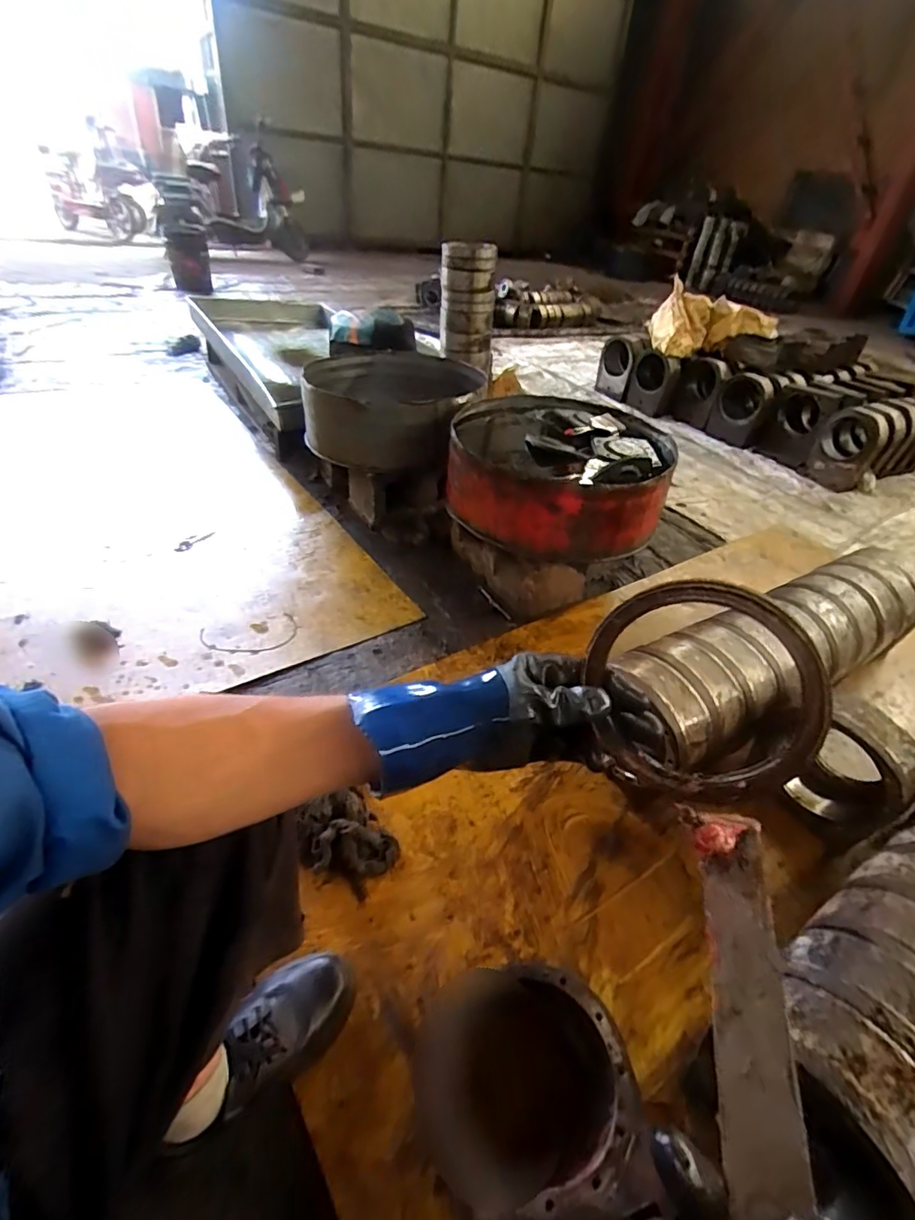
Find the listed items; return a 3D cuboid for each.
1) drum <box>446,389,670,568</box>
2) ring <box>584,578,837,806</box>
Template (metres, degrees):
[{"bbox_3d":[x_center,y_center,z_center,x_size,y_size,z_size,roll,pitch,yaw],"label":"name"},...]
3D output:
[{"bbox_3d":[0.255,-0.369,1.429,0.559,0.209,0.543,4,39,-4],"label":"drum"},{"bbox_3d":[0.172,0.056,0.381,0.144,0.154,0.009,-17,1,33],"label":"ring"}]

